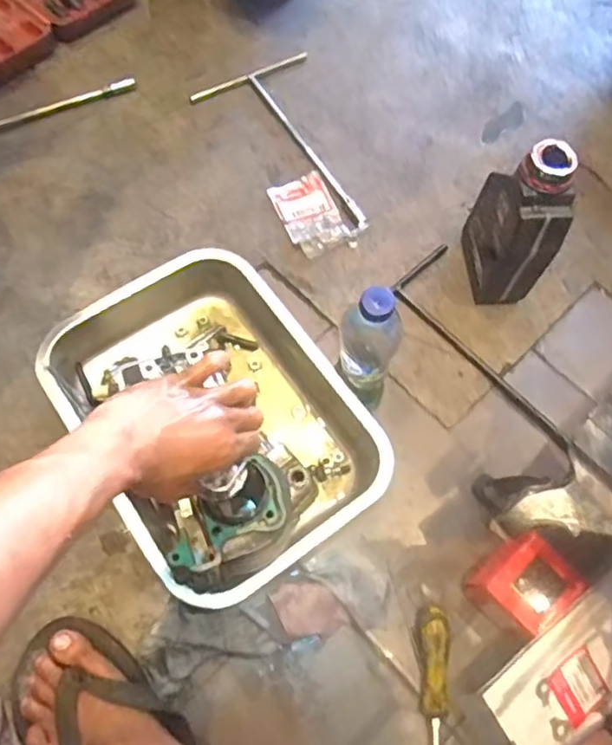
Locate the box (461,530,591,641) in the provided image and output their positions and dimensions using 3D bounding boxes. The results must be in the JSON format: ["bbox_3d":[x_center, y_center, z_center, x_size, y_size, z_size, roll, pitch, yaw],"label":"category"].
[{"bbox_3d":[0.225,0.225,0.668,0.086,0.085,0.079,-34,72,-18],"label":"box"}]

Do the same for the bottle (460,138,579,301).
[{"bbox_3d":[0.259,-0.181,0.782,0.053,0.223,0.125,-8,67,-7],"label":"bottle"}]

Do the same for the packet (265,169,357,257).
[{"bbox_3d":[0.006,-0.227,0.898,0.085,0.006,0.130,-22,70,-13],"label":"packet"}]

